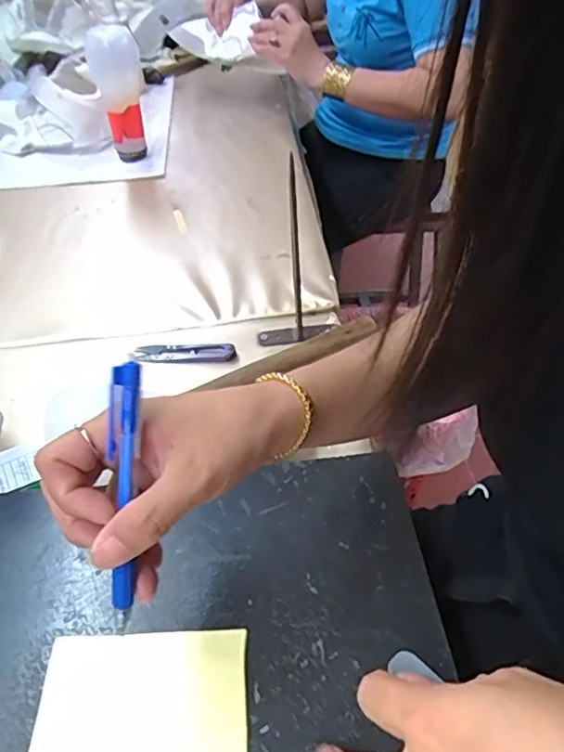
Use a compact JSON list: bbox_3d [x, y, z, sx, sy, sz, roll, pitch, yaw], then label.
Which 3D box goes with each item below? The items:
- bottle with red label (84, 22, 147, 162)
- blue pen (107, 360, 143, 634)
[{"bbox_3d":[-0.235,-0.412,0.830,0.069,0.171,0.061,-13,45,-10],"label":"bottle with red label"},{"bbox_3d":[-0.072,0.056,0.258,0.012,0.126,0.007,3,9,6],"label":"blue pen"}]

